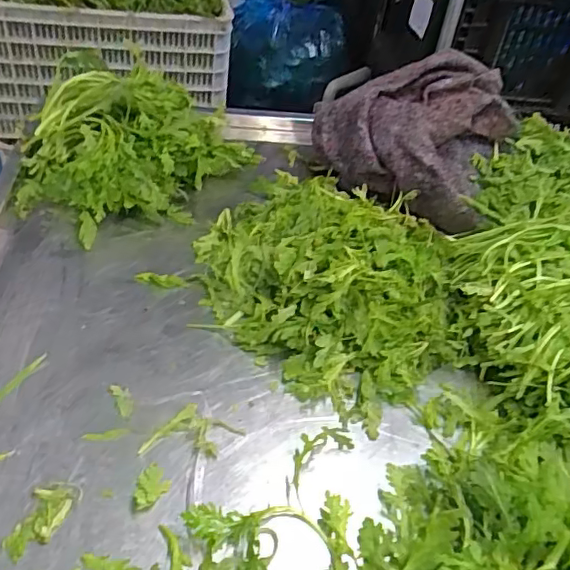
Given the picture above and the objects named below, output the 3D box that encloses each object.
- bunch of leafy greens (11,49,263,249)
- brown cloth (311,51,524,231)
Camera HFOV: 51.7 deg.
[{"bbox_3d":[-0.186,-0.167,0.691,0.206,0.106,0.247,21,43,14],"label":"bunch of leafy greens"},{"bbox_3d":[0.148,-0.187,0.701,0.225,0.126,0.164,18,43,11],"label":"brown cloth"}]

